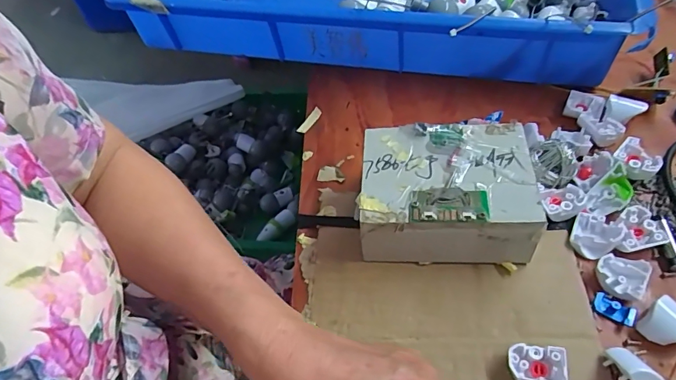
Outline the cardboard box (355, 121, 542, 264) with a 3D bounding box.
[{"bbox_3d":[0.080,0.002,0.343,0.122,0.058,0.099,0,52,6],"label":"cardboard box"}]

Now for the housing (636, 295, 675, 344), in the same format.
[{"bbox_3d":[0.217,0.090,0.288,0.028,0.021,0.030,-3,52,4],"label":"housing"}]

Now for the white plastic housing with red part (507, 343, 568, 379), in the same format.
[{"bbox_3d":[0.123,0.114,0.275,0.033,0.018,0.030,8,54,12],"label":"white plastic housing with red part"}]

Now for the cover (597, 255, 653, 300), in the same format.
[{"bbox_3d":[0.201,0.059,0.314,0.032,0.013,0.032,26,59,23],"label":"cover"}]

